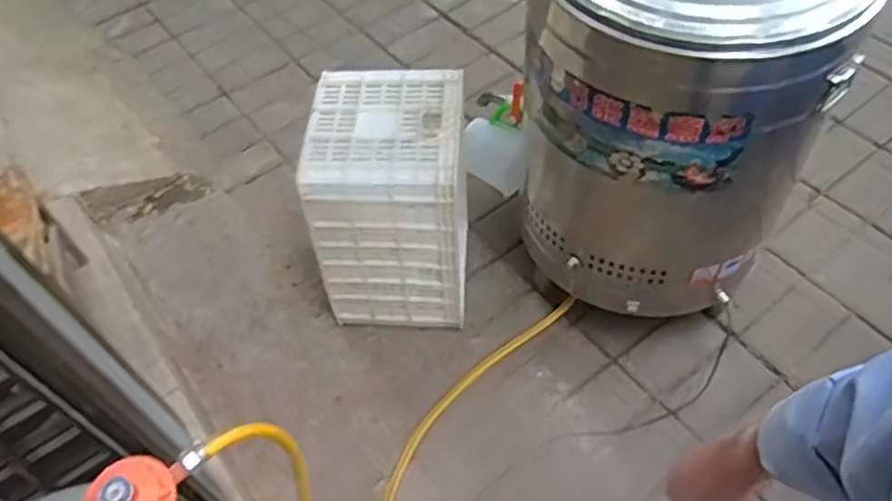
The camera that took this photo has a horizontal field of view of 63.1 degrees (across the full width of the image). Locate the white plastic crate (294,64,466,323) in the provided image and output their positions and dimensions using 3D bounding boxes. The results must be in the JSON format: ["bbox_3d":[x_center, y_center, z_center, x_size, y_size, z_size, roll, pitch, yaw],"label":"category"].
[{"bbox_3d":[-0.112,-0.097,1.596,0.300,0.486,0.318,0,54,4],"label":"white plastic crate"}]

